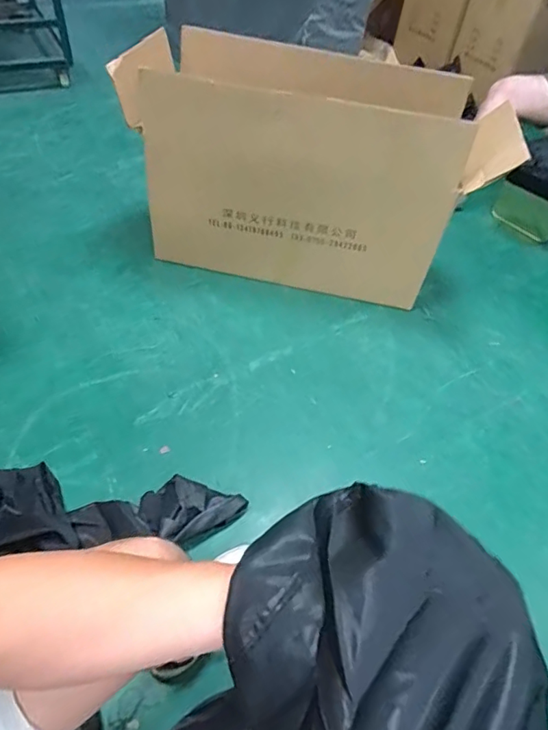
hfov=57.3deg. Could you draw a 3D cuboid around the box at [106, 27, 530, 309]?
[{"bbox_3d":[0.100,-0.541,1.406,0.934,0.549,0.386,12,49,4],"label":"box"}]

